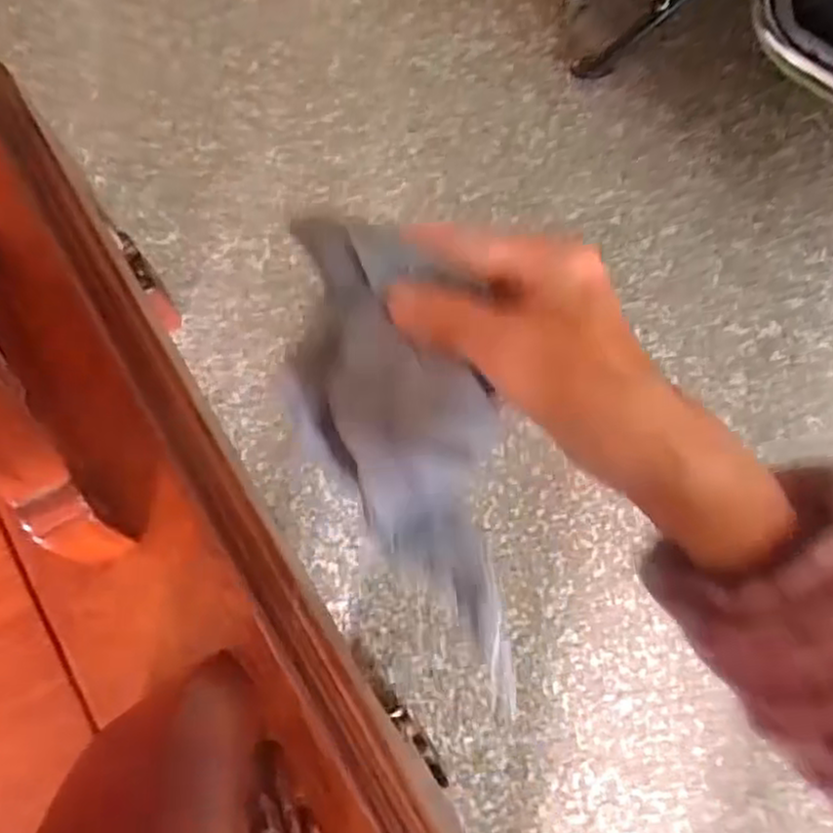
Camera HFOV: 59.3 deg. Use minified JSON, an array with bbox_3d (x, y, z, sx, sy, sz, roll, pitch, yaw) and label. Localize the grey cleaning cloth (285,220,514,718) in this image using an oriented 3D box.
[{"bbox_3d":[0.004,0.033,0.332,0.078,0.050,0.240,-21,119,-4],"label":"grey cleaning cloth"}]

